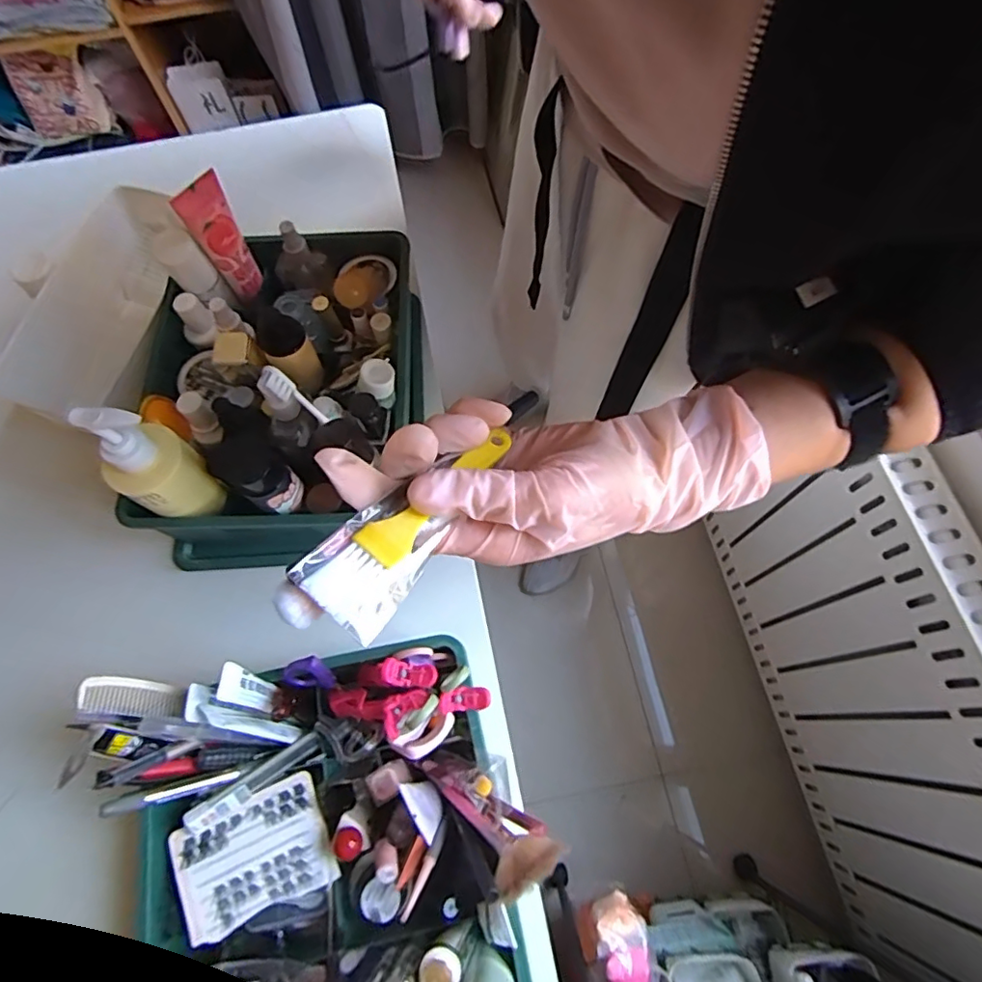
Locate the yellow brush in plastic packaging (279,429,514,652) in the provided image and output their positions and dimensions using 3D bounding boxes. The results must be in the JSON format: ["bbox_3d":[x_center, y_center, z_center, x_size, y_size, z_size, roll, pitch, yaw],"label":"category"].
[{"bbox_3d":[-0.029,0.009,0.242,0.039,0.007,0.115,42,57,1],"label":"yellow brush in plastic packaging"}]

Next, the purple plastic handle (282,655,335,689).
[{"bbox_3d":[-0.131,0.131,0.403,0.030,0.034,0.011,-13,33,11],"label":"purple plastic handle"}]

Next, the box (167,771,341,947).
[{"bbox_3d":[-0.160,0.244,0.379,0.096,0.011,0.069,-23,68,-8],"label":"box"}]

